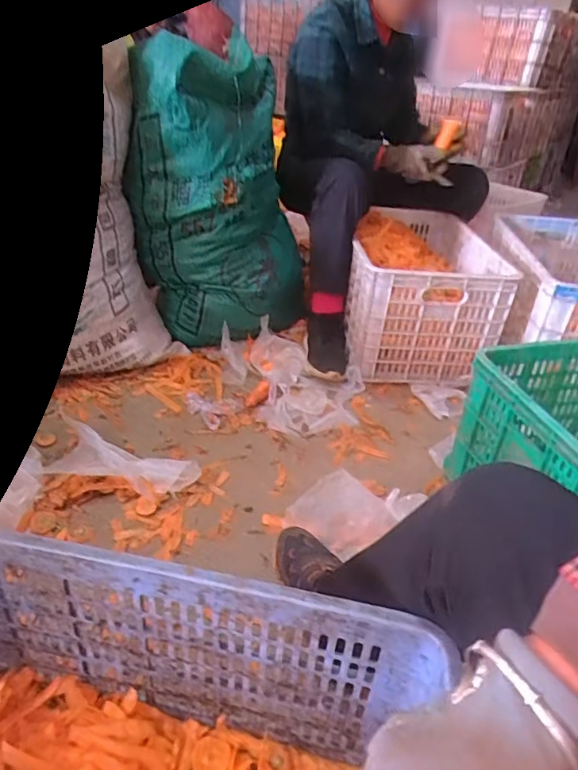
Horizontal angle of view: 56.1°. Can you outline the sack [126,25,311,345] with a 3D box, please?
[{"bbox_3d":[-0.152,-0.427,1.268,0.406,0.590,0.261,4,33,-1],"label":"sack"}]

